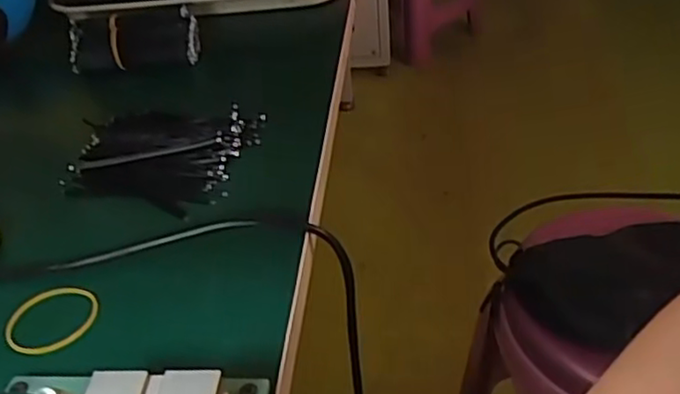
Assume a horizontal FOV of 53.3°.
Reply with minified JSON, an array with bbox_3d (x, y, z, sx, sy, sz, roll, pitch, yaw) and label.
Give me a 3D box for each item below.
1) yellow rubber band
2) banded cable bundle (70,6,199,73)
[{"bbox_3d":[-0.147,0.063,0.348,0.045,0.004,0.041,-5,38,0],"label":"yellow rubber band"},{"bbox_3d":[-0.177,-0.140,0.590,0.109,0.028,0.072,-6,38,-2],"label":"banded cable bundle"}]

